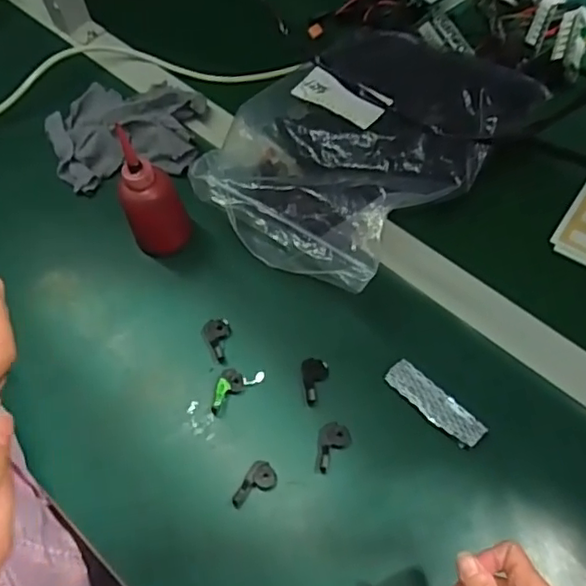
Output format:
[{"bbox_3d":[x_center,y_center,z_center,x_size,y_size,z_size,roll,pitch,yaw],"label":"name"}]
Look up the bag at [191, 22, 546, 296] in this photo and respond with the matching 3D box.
[{"bbox_3d":[0.081,-0.174,0.690,0.238,0.100,0.368,35,70,21],"label":"bag"}]

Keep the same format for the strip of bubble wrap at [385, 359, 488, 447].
[{"bbox_3d":[0.133,0.103,0.576,0.028,0.007,0.101,-42,67,-16],"label":"strip of bubble wrap"}]

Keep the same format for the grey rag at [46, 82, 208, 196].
[{"bbox_3d":[-0.206,-0.211,0.766,0.188,0.029,0.163,-14,62,-3],"label":"grey rag"}]

